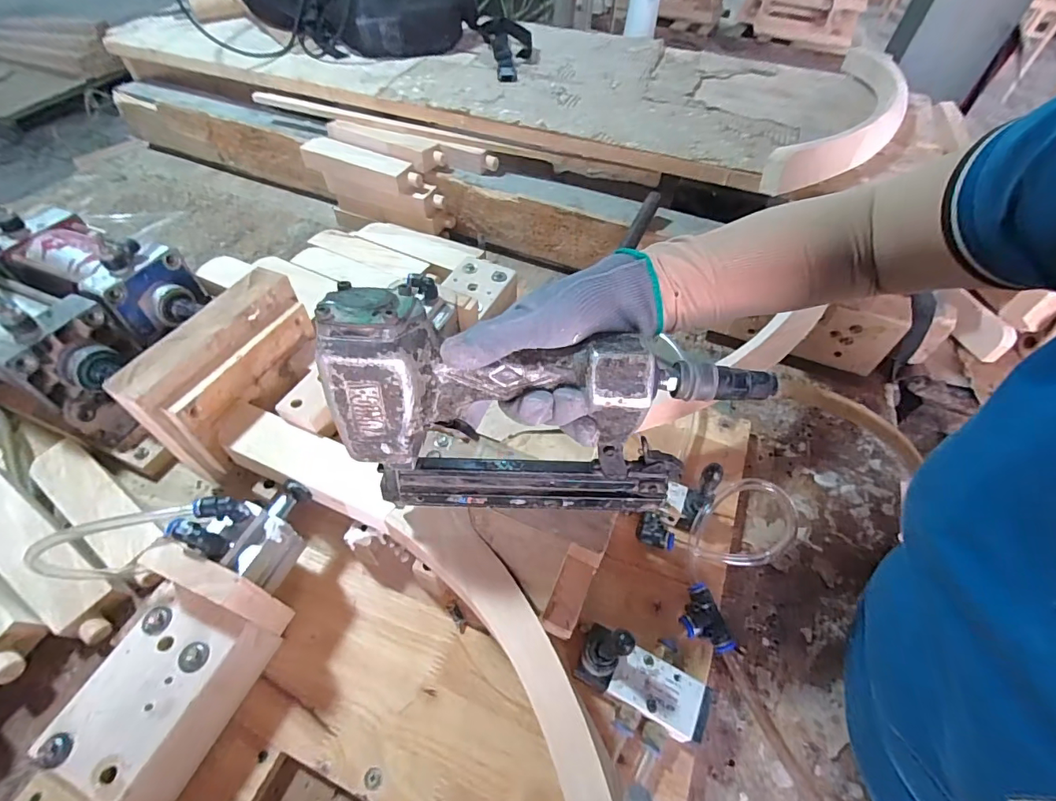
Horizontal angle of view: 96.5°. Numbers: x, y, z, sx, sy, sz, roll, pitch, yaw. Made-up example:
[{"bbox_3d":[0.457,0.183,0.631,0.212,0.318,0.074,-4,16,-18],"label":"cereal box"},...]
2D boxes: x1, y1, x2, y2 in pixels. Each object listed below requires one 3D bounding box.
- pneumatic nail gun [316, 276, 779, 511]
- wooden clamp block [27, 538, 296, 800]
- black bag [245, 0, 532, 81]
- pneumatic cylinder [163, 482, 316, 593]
[{"bbox_3d":[0.003,0.017,0.324,0.267,0.158,0.060,7,41,-11],"label":"pneumatic nail gun"},{"bbox_3d":[-0.249,0.190,0.330,0.083,0.109,0.135,19,54,12],"label":"wooden clamp block"},{"bbox_3d":[-0.255,-0.679,0.810,0.540,0.091,0.170,21,54,12],"label":"black bag"},{"bbox_3d":[-0.207,0.093,0.364,0.055,0.076,0.079,22,54,13],"label":"pneumatic cylinder"}]

